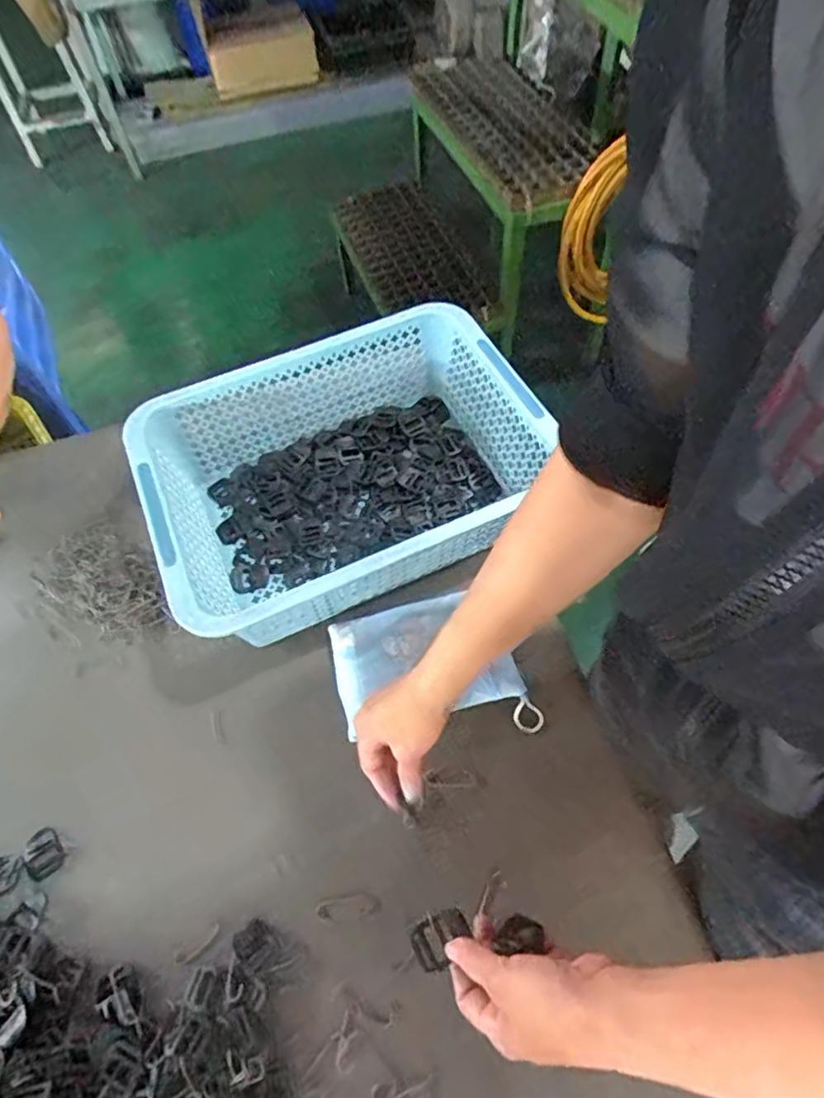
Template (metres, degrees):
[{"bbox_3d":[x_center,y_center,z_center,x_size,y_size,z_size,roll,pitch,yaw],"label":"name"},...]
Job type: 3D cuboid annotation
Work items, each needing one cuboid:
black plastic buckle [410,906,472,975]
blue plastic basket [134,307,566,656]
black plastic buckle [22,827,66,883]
[{"bbox_3d":[0.019,0.259,0.406,0.039,0.011,0.028,-28,62,-13],"label":"black plastic buckle"},{"bbox_3d":[-0.065,-0.079,0.636,0.379,0.111,0.281,-25,61,-11],"label":"blue plastic basket"},{"bbox_3d":[-0.318,0.262,0.524,0.029,0.004,0.039,-36,64,-17],"label":"black plastic buckle"}]

